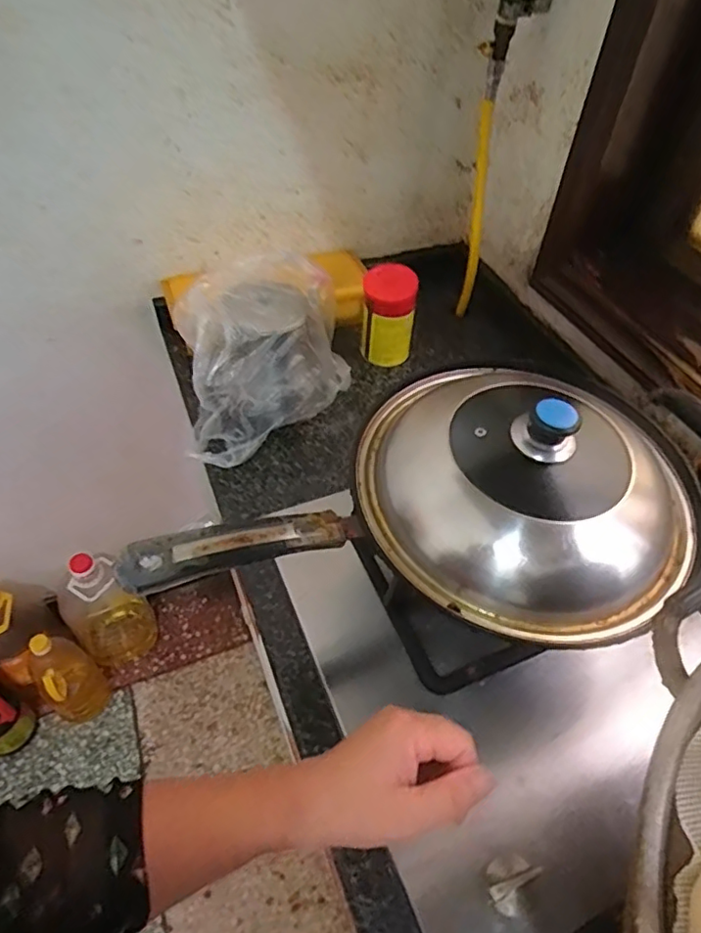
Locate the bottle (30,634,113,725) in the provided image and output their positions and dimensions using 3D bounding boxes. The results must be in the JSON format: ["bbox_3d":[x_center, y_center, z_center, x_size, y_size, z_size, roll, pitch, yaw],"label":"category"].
[{"bbox_3d":[-0.581,0.413,1.160,0.123,0.259,0.109,33,56,23],"label":"bottle"}]

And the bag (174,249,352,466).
[{"bbox_3d":[-0.104,-0.143,0.729,0.198,0.167,0.221,0,50,-2],"label":"bag"}]

